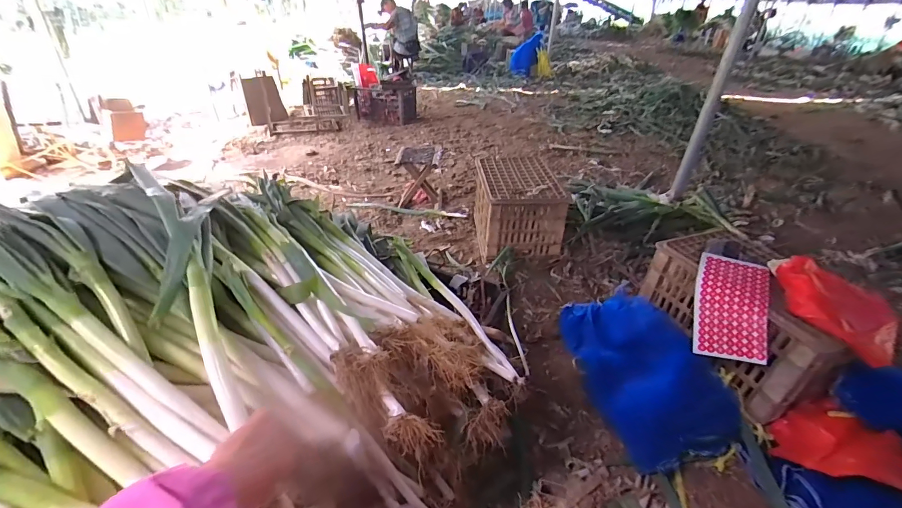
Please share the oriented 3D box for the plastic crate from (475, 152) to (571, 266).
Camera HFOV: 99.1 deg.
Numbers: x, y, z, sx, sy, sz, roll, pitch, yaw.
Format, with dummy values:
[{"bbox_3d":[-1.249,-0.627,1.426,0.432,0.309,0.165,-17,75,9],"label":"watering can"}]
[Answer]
[{"bbox_3d":[0.279,-0.220,1.755,0.341,0.291,0.454,-1,33,-8],"label":"plastic crate"}]

